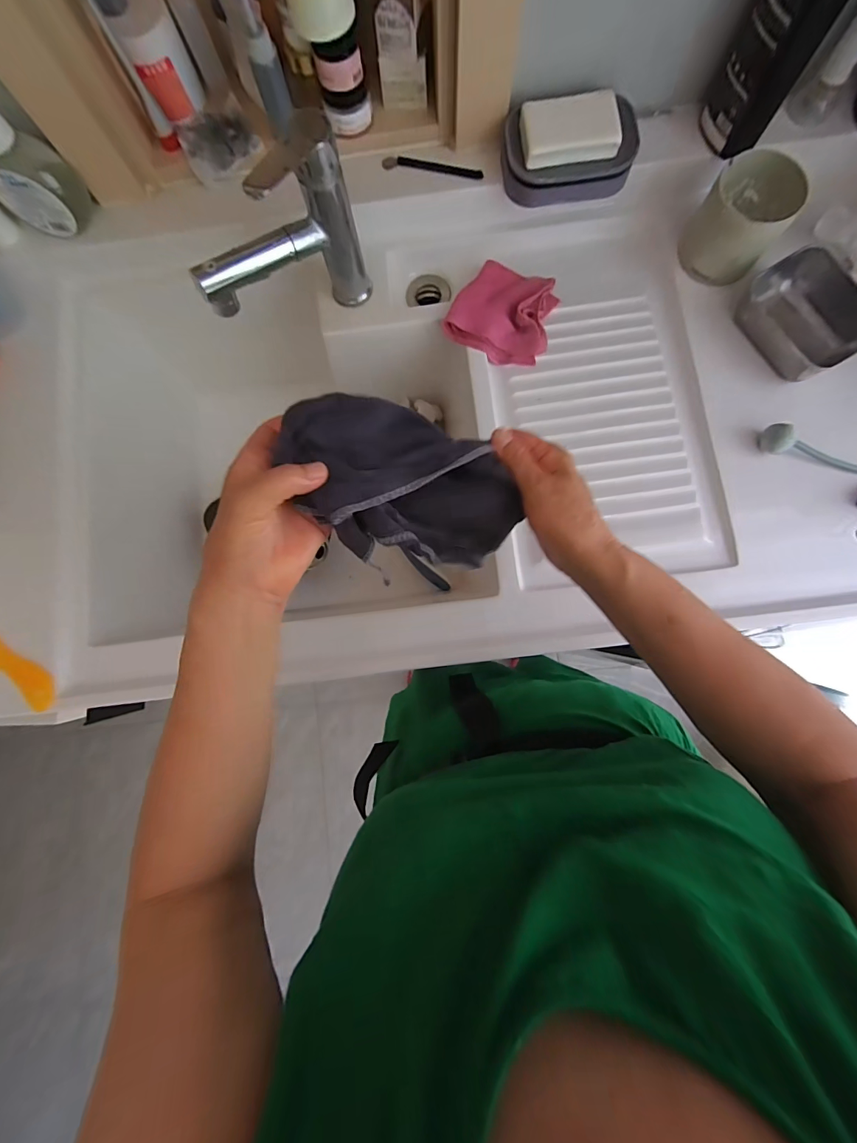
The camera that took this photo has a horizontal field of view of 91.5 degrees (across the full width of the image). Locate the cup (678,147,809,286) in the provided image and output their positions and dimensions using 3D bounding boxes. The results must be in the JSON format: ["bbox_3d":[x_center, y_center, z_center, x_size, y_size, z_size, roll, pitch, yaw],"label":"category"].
[{"bbox_3d":[0.364,-0.412,0.489,0.092,0.080,0.099,0,83,2],"label":"cup"}]

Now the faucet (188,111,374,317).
[{"bbox_3d":[-0.149,-0.327,0.443,0.181,0.190,0.049,-45,83,-4],"label":"faucet"}]

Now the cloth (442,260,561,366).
[{"bbox_3d":[0.098,-0.331,0.529,0.122,0.030,0.123,24,84,5],"label":"cloth"}]

